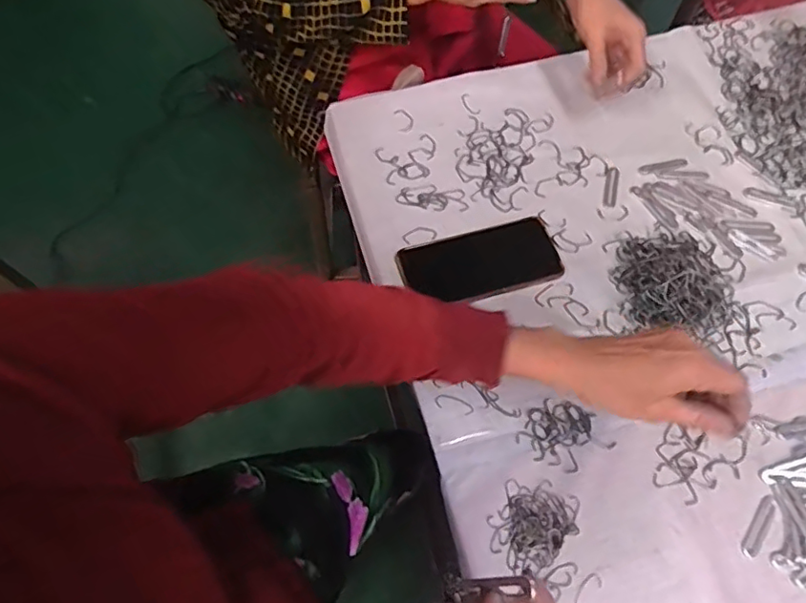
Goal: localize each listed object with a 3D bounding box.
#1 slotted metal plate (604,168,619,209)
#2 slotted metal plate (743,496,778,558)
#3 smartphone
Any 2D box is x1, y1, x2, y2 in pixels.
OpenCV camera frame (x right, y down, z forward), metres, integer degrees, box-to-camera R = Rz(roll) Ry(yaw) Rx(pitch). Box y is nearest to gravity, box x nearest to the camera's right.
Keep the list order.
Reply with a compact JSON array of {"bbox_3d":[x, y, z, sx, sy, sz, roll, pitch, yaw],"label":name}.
[{"bbox_3d":[0.243,-0.132,0.664,0.012,0.005,0.054,14,66,6],"label":"slotted metal plate"},{"bbox_3d":[0.315,0.198,0.503,0.012,0.004,0.058,34,69,14],"label":"slotted metal plate"},{"bbox_3d":[0.083,-0.041,0.614,0.164,0.007,0.081,-15,66,-7],"label":"smartphone"}]

